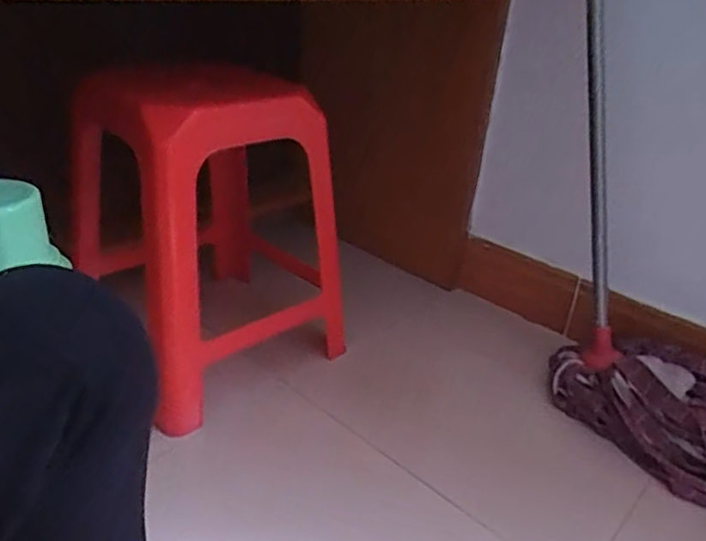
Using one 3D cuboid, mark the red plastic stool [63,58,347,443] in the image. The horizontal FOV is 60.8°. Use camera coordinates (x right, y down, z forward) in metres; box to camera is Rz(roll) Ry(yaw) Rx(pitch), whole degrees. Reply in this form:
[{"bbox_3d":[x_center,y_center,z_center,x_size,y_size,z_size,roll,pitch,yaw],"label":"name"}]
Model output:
[{"bbox_3d":[-0.235,-0.083,0.956,0.371,0.435,0.350,25,35,37],"label":"red plastic stool"}]

